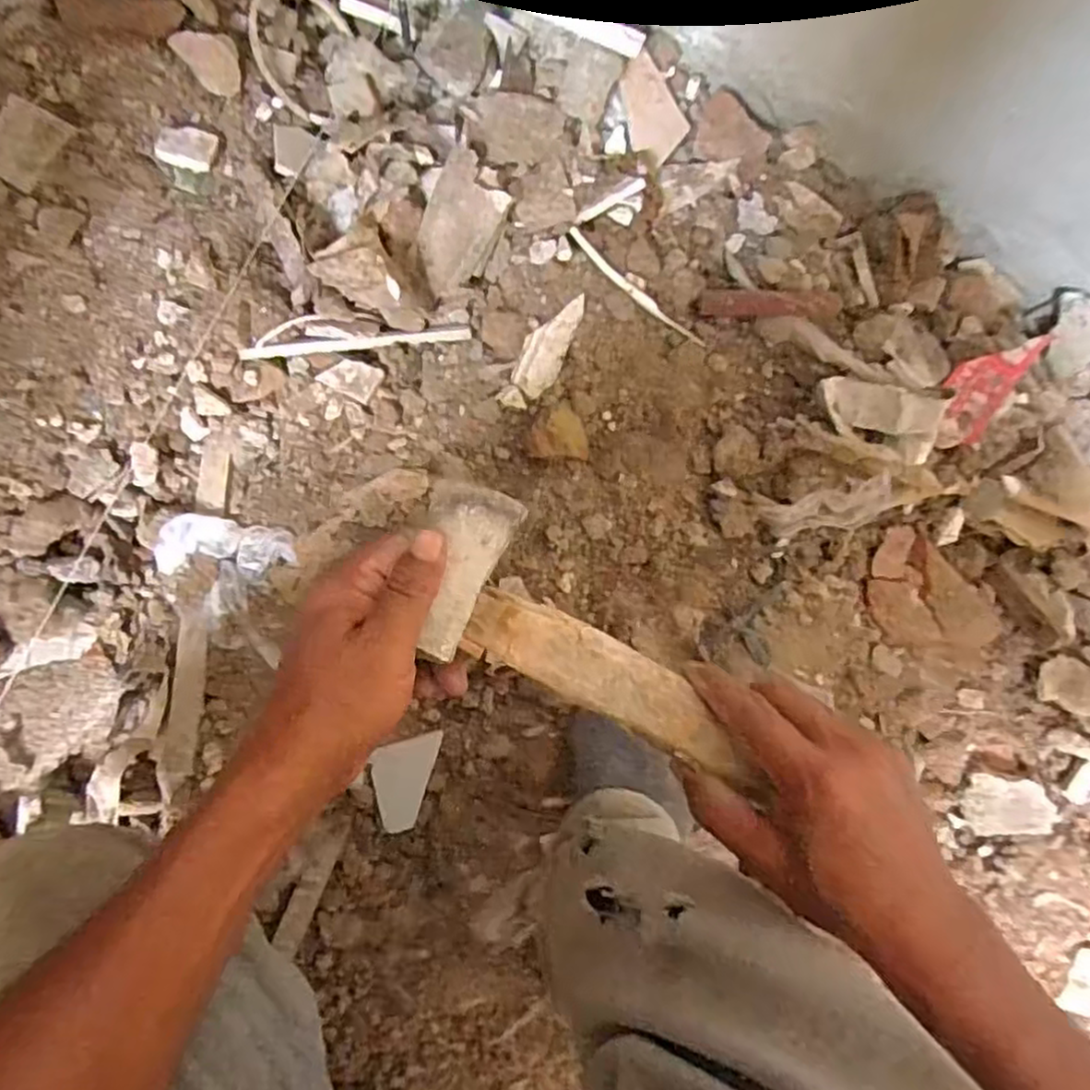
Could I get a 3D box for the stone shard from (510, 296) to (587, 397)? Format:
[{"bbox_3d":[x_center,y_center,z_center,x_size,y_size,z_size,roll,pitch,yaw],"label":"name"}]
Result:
[{"bbox_3d":[0.002,-0.147,0.538,0.031,0.014,0.080,22,87,-7],"label":"stone shard"}]

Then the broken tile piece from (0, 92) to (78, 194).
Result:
[{"bbox_3d":[-0.361,-0.278,0.502,0.044,0.004,0.056,30,86,-7],"label":"broken tile piece"}]

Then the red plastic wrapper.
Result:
[{"bbox_3d":[0.349,-0.133,0.570,0.049,0.024,0.092,32,86,-6],"label":"red plastic wrapper"}]

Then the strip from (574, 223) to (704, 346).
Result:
[{"bbox_3d":[0.069,-0.194,0.560,0.132,0.017,0.015,38,87,-5],"label":"strip"}]

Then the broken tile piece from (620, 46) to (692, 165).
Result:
[{"bbox_3d":[0.082,-0.338,0.570,0.067,0.009,0.054,36,95,-31],"label":"broken tile piece"}]

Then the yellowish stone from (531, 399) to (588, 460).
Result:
[{"bbox_3d":[0.011,-0.084,0.542,0.043,0.021,0.038,0,90,-8],"label":"yellowish stone"}]

